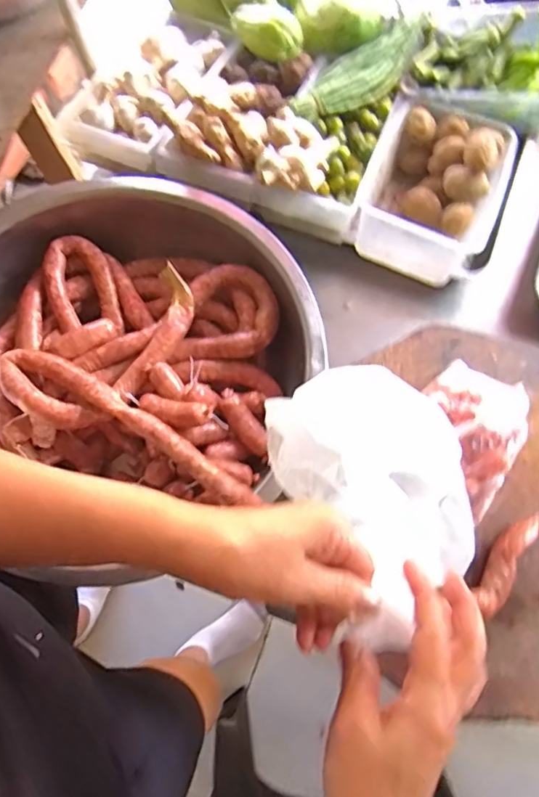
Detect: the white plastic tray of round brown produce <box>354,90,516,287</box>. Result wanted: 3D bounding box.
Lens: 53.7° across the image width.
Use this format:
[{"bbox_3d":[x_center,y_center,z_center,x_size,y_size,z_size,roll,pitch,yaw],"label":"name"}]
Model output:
[{"bbox_3d":[0.220,-0.284,0.698,0.159,0.074,0.258,22,77,6],"label":"white plastic tray of round brown produce"}]

